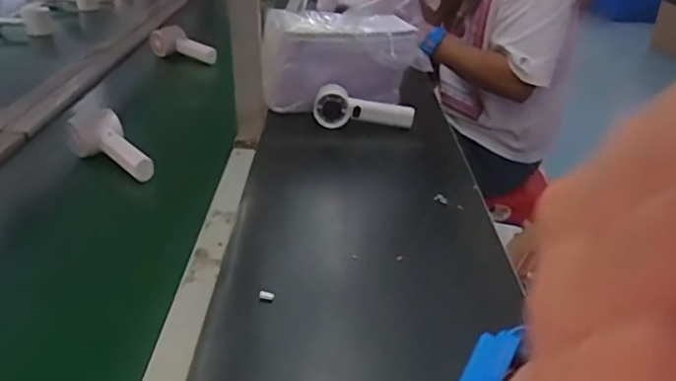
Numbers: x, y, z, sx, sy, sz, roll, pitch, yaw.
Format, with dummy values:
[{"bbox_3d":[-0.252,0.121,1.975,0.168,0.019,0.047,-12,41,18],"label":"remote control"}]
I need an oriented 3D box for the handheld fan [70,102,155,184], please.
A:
[{"bbox_3d":[-0.298,-0.058,0.791,0.155,0.059,0.048,34,38,23],"label":"handheld fan"}]

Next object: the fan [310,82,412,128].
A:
[{"bbox_3d":[0.042,-0.125,0.957,0.158,0.068,0.048,6,27,6],"label":"fan"}]

